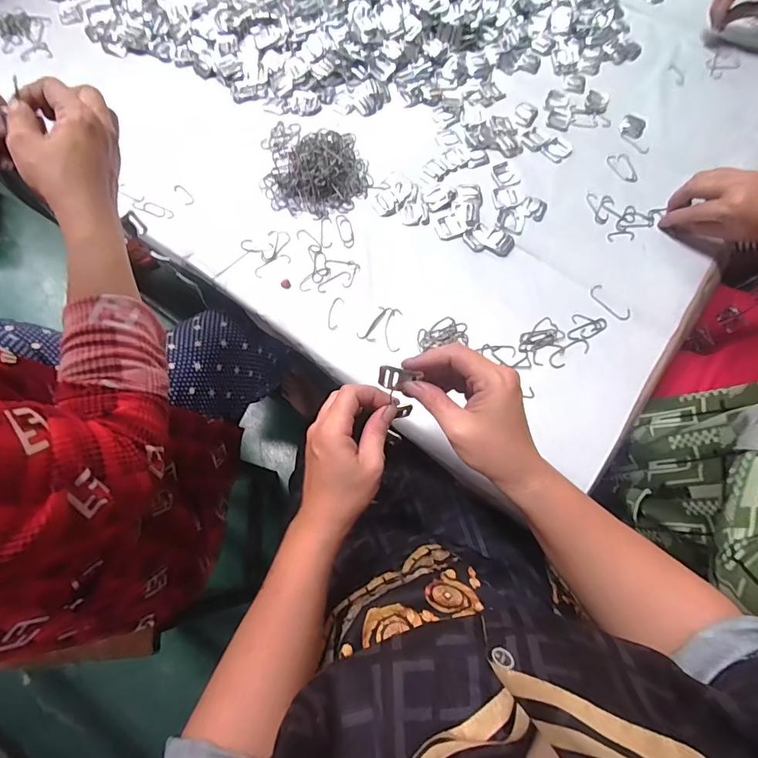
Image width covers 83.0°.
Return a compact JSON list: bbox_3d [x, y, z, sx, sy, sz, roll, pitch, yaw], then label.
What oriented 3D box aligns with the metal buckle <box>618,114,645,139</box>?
[{"bbox_3d":[0.345,-0.343,0.581,0.032,0.004,0.043,31,72,9],"label":"metal buckle"}]

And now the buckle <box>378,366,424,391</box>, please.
[{"bbox_3d":[0.016,0.001,0.340,0.034,0.024,0.004,16,45,0],"label":"buckle"}]

